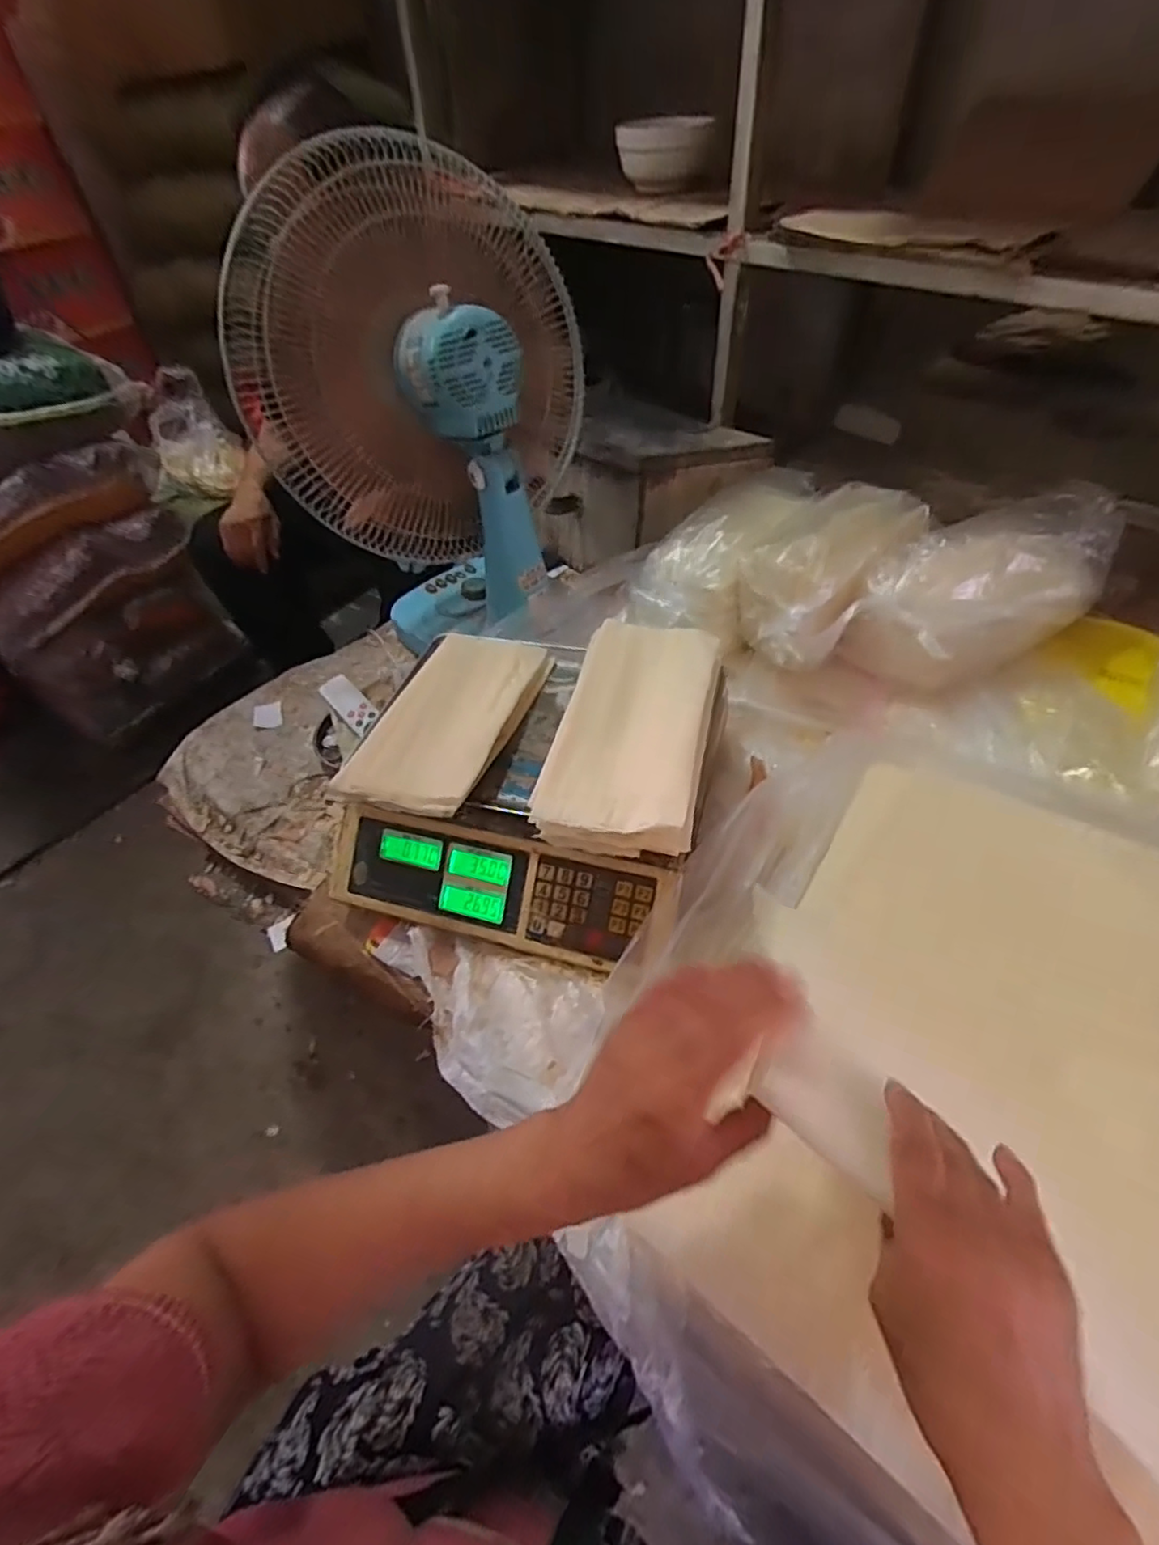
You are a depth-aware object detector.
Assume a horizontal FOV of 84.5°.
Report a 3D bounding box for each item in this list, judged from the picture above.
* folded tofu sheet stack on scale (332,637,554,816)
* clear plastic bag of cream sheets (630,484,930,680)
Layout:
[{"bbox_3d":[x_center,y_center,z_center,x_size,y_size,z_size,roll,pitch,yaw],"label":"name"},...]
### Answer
[{"bbox_3d":[-0.129,-0.054,0.622,0.127,0.032,0.240,11,51,14],"label":"folded tofu sheet stack on scale"},{"bbox_3d":[0.314,-0.263,0.803,0.157,0.128,0.294,33,59,28],"label":"clear plastic bag of cream sheets"}]

